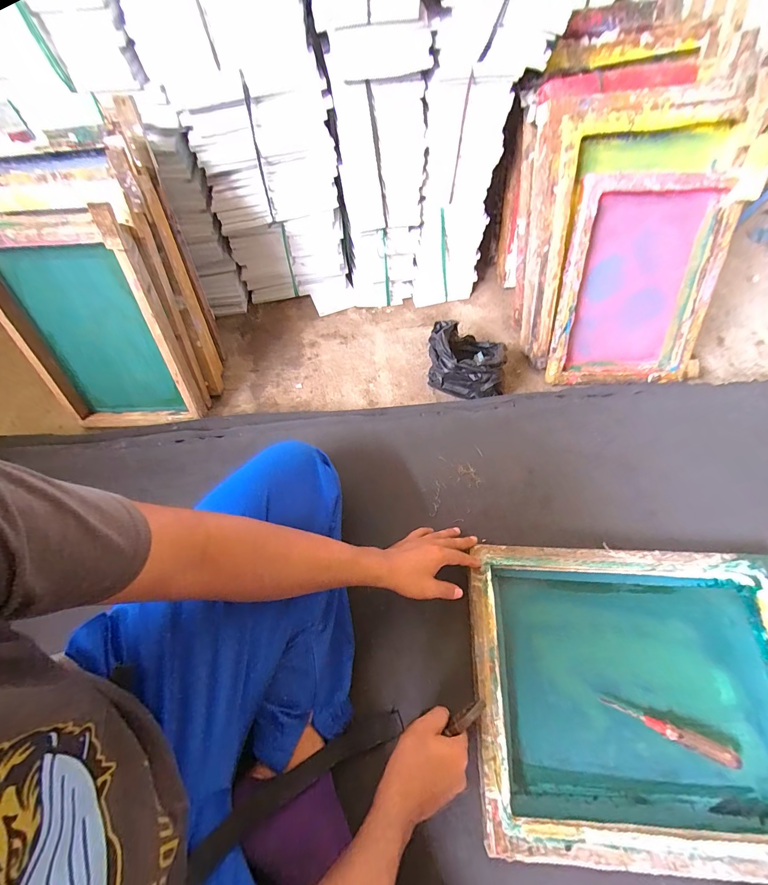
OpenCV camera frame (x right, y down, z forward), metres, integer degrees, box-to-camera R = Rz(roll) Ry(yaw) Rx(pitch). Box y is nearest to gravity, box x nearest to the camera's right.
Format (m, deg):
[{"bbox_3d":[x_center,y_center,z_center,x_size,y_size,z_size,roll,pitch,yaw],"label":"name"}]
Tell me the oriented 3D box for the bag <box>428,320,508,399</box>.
[{"bbox_3d":[0.184,-0.180,0.818,0.163,0.131,0.144,5,62,5],"label":"bag"}]

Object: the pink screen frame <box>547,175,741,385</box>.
[{"bbox_3d":[0.525,-0.313,0.759,0.295,0.382,0.034,0,29,2],"label":"pink screen frame"}]

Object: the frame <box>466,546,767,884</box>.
[{"bbox_3d":[0.353,0.334,0.506,0.452,0.061,0.355,1,61,3],"label":"frame"}]

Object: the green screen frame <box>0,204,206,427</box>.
[{"bbox_3d":[-0.573,-0.212,0.717,0.301,0.416,0.064,1,43,2],"label":"green screen frame"}]

